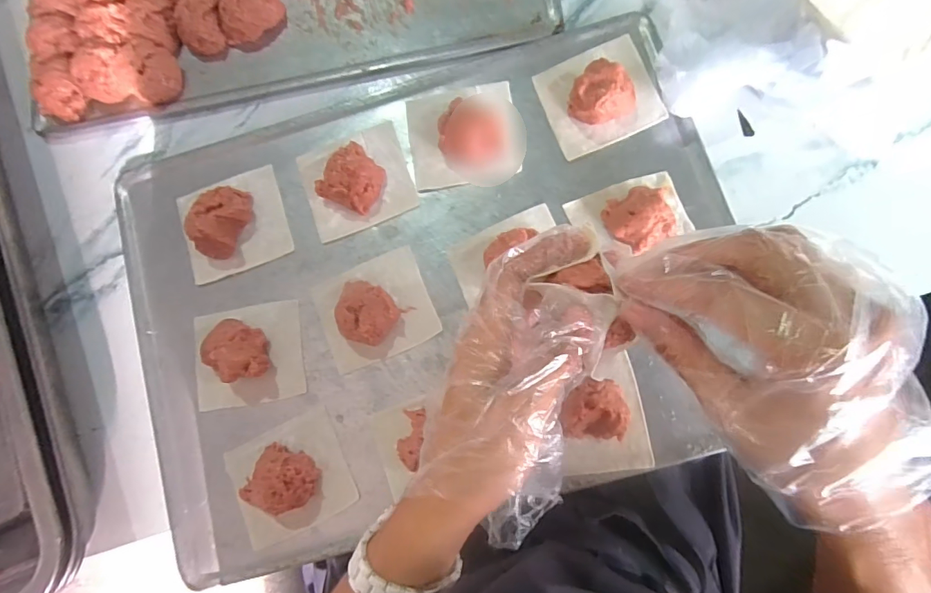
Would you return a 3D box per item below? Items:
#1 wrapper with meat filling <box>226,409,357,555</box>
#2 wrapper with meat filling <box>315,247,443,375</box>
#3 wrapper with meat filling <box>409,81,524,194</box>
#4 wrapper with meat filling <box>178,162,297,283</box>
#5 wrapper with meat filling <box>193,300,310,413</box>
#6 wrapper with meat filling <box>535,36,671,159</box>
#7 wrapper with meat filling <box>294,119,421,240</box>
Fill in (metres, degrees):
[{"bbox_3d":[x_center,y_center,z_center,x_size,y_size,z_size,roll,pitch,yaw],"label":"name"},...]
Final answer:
[{"bbox_3d":[-0.131,0.133,0.321,0.084,0.031,0.072,-26,81,1],"label":"wrapper with meat filling"},{"bbox_3d":[-0.071,0.008,0.336,0.084,0.029,0.074,-23,81,2],"label":"wrapper with meat filling"},{"bbox_3d":[-0.003,-0.130,0.348,0.084,0.028,0.075,-10,82,4],"label":"wrapper with meat filling"},{"bbox_3d":[-0.191,-0.061,0.356,0.083,0.033,0.077,-19,81,2],"label":"wrapper with meat filling"},{"bbox_3d":[-0.170,0.044,0.338,0.083,0.031,0.074,-10,82,4],"label":"wrapper with meat filling"},{"bbox_3d":[0.103,-0.158,0.340,0.081,0.031,0.075,-21,81,2],"label":"wrapper with meat filling"},{"bbox_3d":[-0.088,-0.094,0.351,0.084,0.030,0.075,-20,81,2],"label":"wrapper with meat filling"}]

